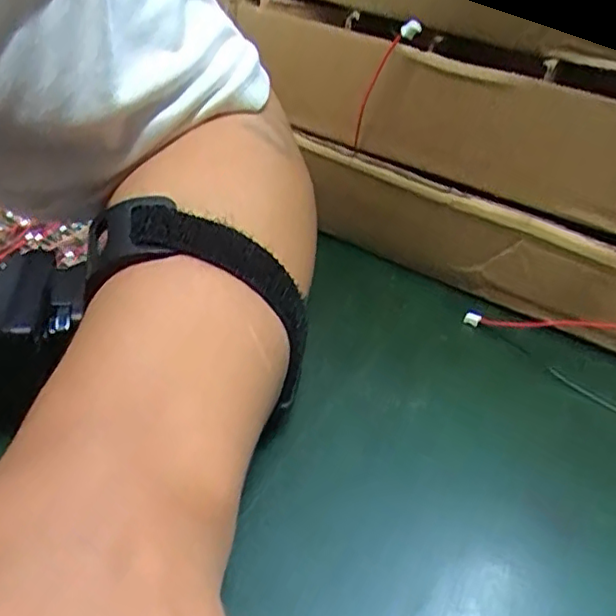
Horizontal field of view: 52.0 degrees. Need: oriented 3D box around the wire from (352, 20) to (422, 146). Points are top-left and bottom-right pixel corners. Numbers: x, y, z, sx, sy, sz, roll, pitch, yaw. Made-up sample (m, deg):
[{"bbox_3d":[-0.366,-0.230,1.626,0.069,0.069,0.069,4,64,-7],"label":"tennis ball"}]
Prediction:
[{"bbox_3d":[0.032,-0.098,0.283,0.009,0.072,0.009,-18,63,-33],"label":"wire"}]

